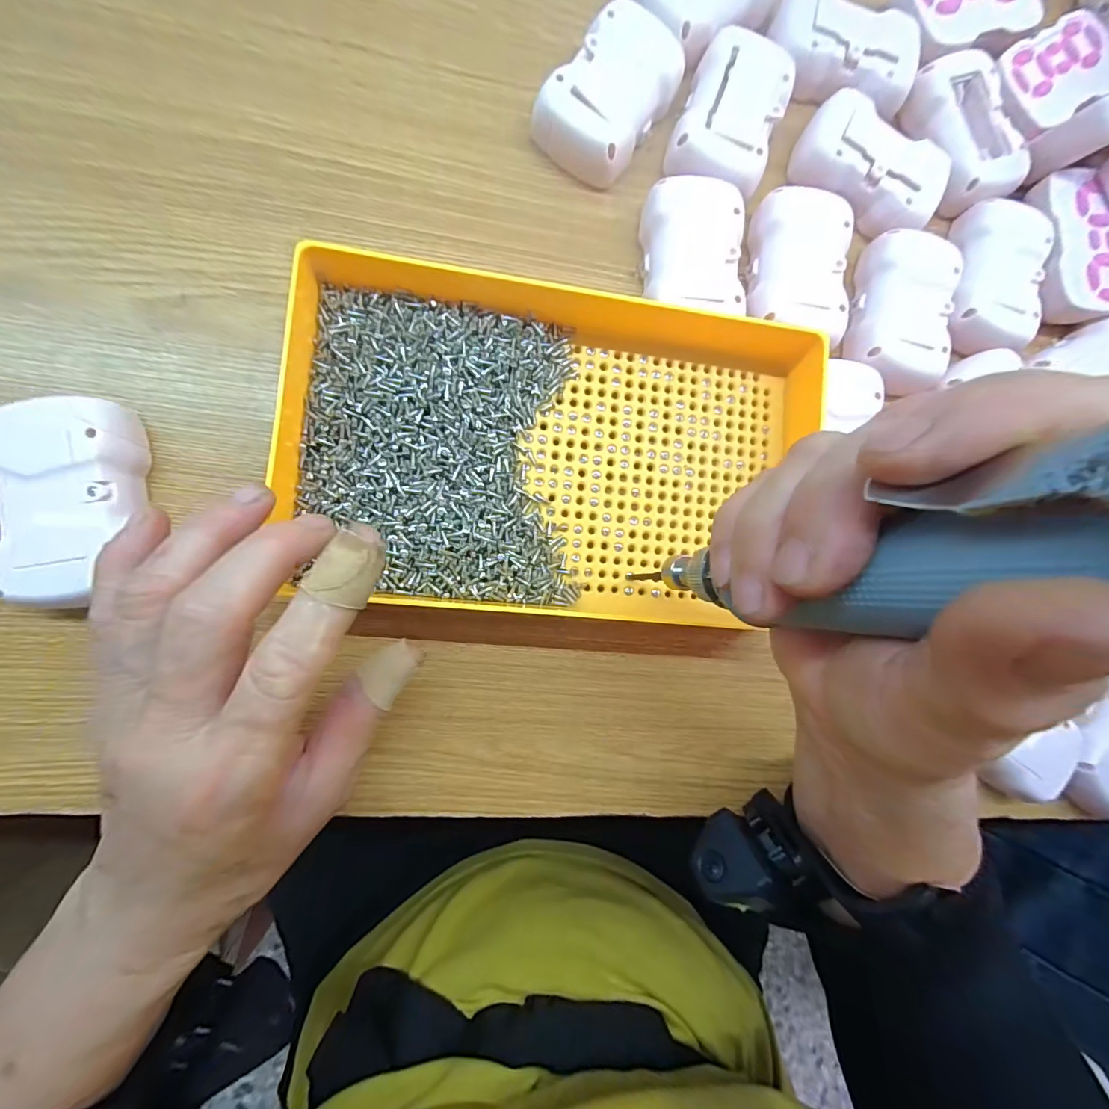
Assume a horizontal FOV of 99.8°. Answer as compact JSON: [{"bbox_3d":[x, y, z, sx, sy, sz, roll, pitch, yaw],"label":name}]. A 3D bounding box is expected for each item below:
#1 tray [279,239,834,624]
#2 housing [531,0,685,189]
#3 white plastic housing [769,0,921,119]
[{"bbox_3d":[0.006,-0.051,0.229,0.247,0.030,0.160,4,86,-9],"label":"tray"},{"bbox_3d":[0.030,-0.246,0.250,0.051,0.024,0.086,33,83,-6],"label":"housing"},{"bbox_3d":[0.169,-0.293,0.270,0.082,0.023,0.052,9,86,-9],"label":"white plastic housing"}]

